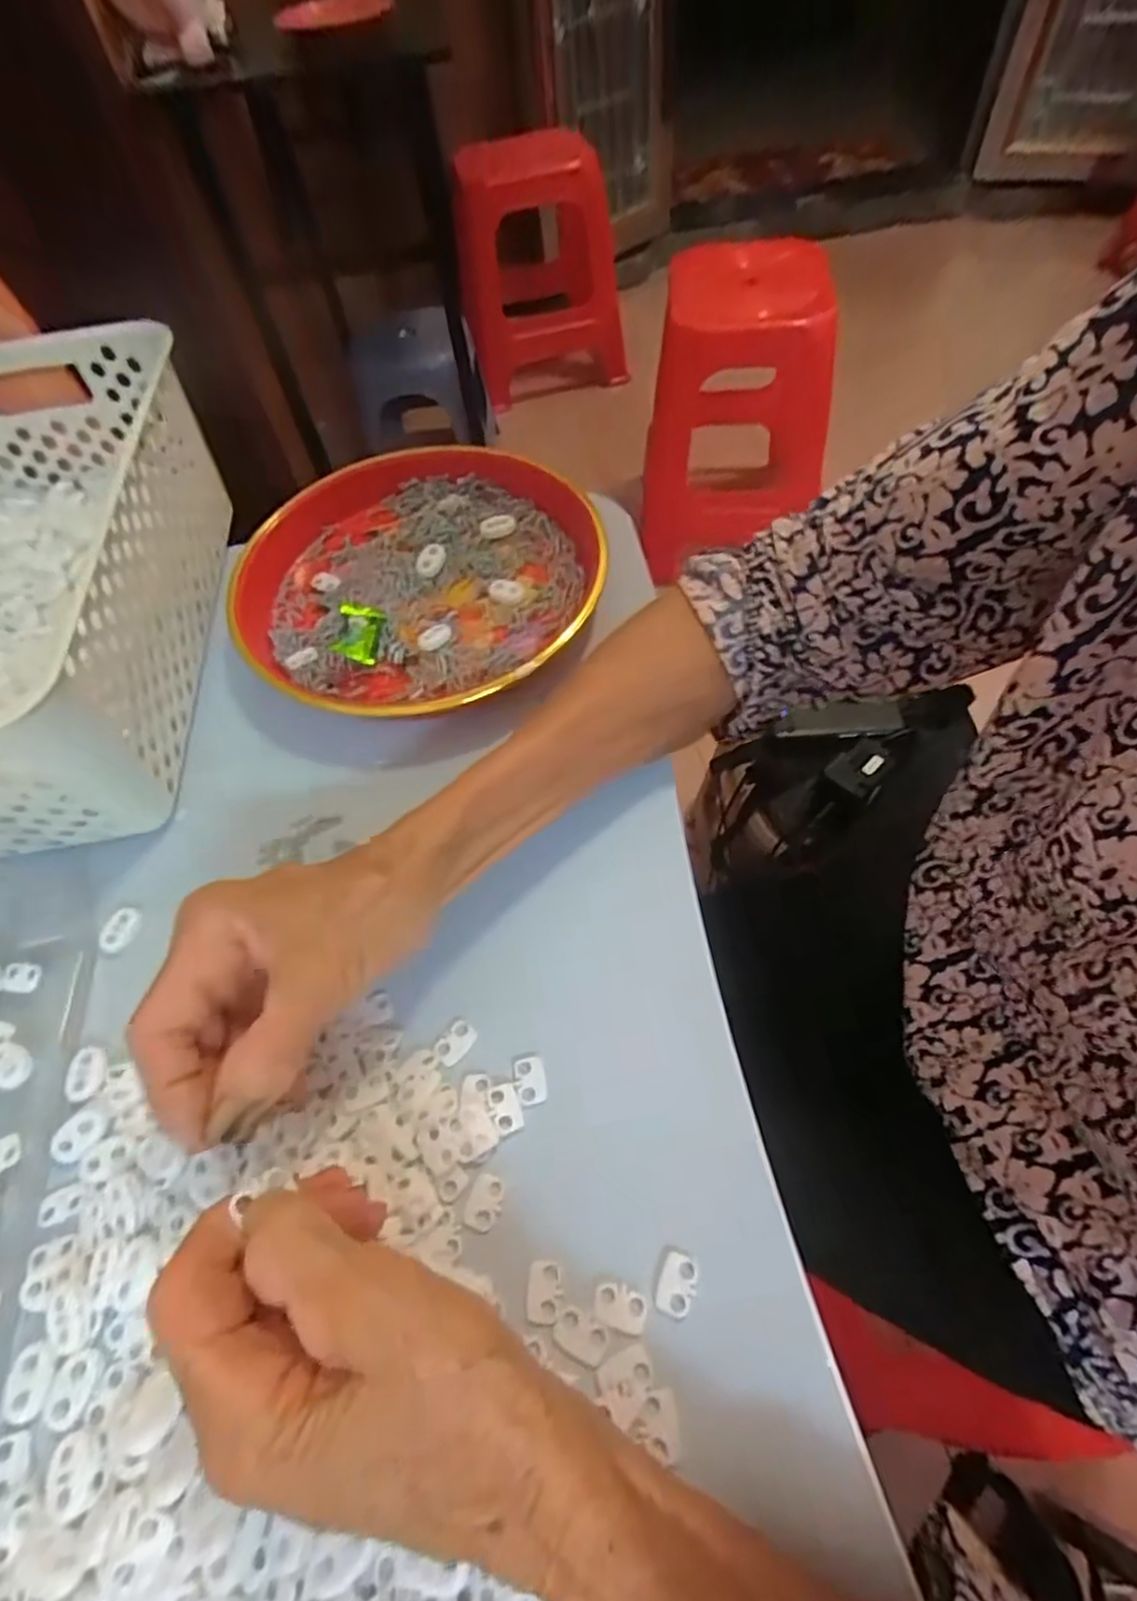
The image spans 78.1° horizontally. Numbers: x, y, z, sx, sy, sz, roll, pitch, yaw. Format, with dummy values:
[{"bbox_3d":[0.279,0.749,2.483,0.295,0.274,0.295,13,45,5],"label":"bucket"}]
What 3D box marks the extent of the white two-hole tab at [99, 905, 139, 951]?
[{"bbox_3d":[-0.213,0.060,0.332,0.014,0.004,0.022,7,57,9],"label":"white two-hole tab"}]

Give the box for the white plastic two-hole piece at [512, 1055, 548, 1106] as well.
[{"bbox_3d":[-0.016,0.112,0.283,0.012,0.004,0.018,-10,56,-3],"label":"white plastic two-hole piece"}]

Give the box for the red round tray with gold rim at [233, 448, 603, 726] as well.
[{"bbox_3d":[-0.089,-0.133,0.419,0.211,0.037,0.211,-2,56,3],"label":"red round tray with gold rim"}]

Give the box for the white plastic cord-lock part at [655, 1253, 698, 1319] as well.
[{"bbox_3d":[0.037,0.167,0.242,0.012,0.004,0.018,13,58,12],"label":"white plastic cord-lock part"}]

